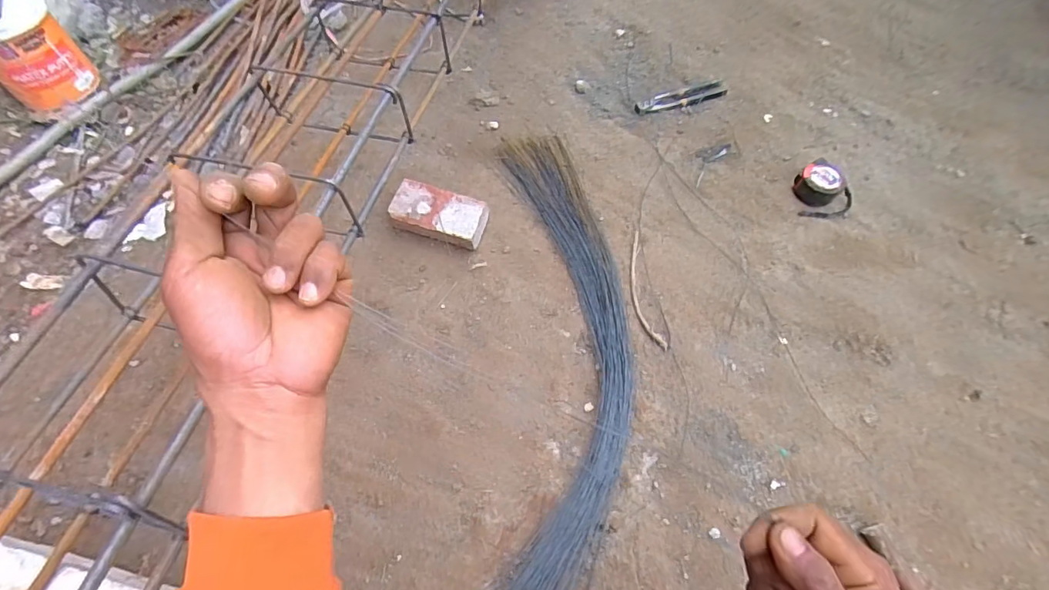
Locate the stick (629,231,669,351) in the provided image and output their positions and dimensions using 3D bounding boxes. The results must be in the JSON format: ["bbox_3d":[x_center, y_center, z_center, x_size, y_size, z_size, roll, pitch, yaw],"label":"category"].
[{"bbox_3d":[0.186,-0.014,0.768,0.036,0.004,0.219,-3,59,-4],"label":"stick"}]

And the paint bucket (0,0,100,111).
[{"bbox_3d":[-0.974,-0.479,0.945,0.151,0.156,0.151,1,56,-1],"label":"paint bucket"}]

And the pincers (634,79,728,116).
[{"bbox_3d":[0.347,-0.441,1.075,0.216,0.018,0.050,-15,60,-11],"label":"pincers"}]

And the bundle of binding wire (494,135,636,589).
[{"bbox_3d":[0.059,0.025,0.730,0.195,0.033,0.807,1,59,-2],"label":"bundle of binding wire"}]

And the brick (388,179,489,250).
[{"bbox_3d":[-0.146,-0.136,0.824,0.154,0.046,0.077,18,60,8],"label":"brick"}]

